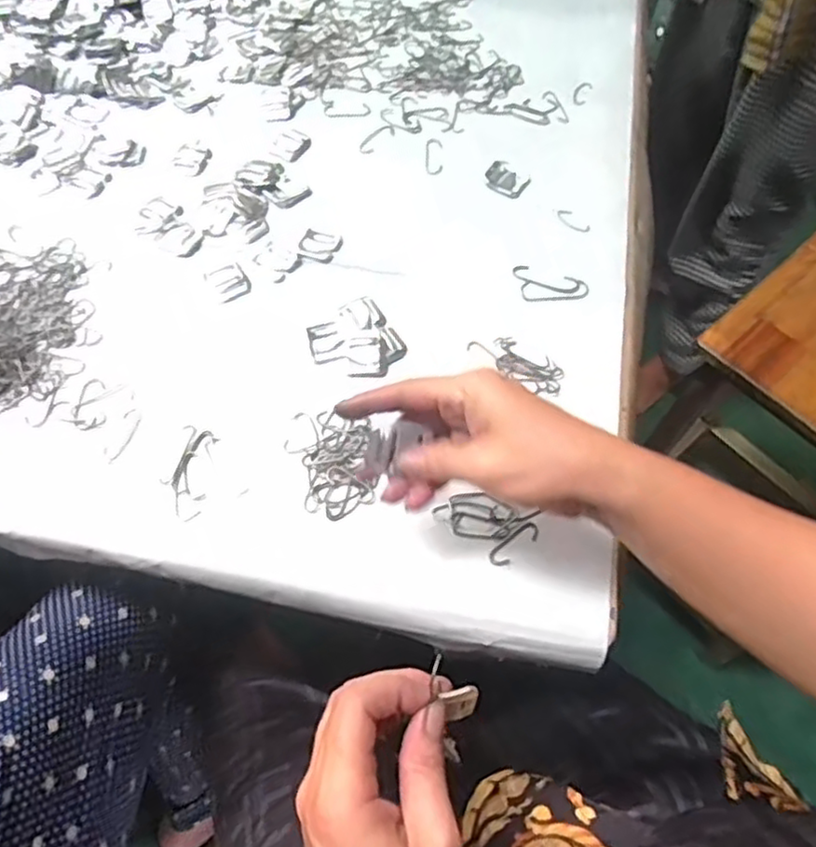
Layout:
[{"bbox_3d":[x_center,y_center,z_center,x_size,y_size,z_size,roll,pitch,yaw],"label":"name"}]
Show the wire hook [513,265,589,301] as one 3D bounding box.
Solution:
[{"bbox_3d":[0.109,-0.107,0.529,0.059,0.004,0.032,18,63,11],"label":"wire hook"}]

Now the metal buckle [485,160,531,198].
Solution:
[{"bbox_3d":[0.085,-0.211,0.591,0.037,0.005,0.031,35,67,18],"label":"metal buckle"}]

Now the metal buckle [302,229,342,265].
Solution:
[{"bbox_3d":[-0.071,-0.143,0.553,0.030,0.004,0.034,14,63,9],"label":"metal buckle"}]

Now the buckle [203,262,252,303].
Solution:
[{"bbox_3d":[-0.141,-0.113,0.541,0.027,0.004,0.035,-32,65,-15],"label":"buckle"}]

